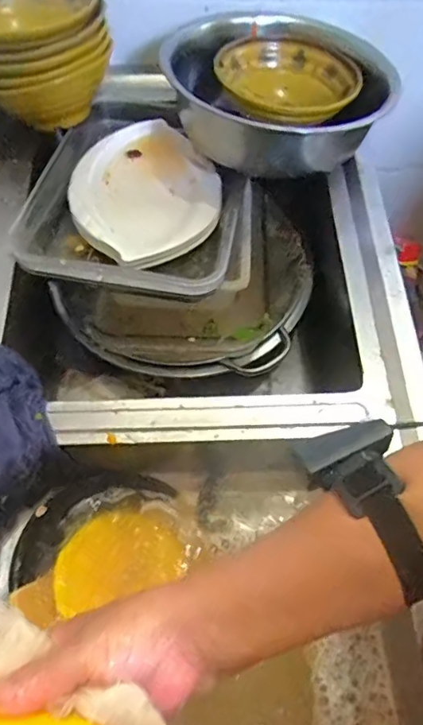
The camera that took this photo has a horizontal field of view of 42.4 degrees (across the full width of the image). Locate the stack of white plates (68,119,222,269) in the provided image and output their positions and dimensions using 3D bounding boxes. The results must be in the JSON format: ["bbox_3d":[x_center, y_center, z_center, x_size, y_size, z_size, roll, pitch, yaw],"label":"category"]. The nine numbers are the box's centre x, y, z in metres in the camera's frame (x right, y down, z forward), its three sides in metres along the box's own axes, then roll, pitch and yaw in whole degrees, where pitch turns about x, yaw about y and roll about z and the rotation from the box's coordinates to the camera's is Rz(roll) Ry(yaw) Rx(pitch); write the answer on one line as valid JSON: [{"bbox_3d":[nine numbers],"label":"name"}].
[{"bbox_3d":[-0.094,-0.240,0.748,0.207,0.043,0.263,-27,64,-17],"label":"stack of white plates"}]

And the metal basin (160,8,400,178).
[{"bbox_3d":[0.087,-0.361,0.750,0.273,0.122,0.262,1,59,-2],"label":"metal basin"}]

